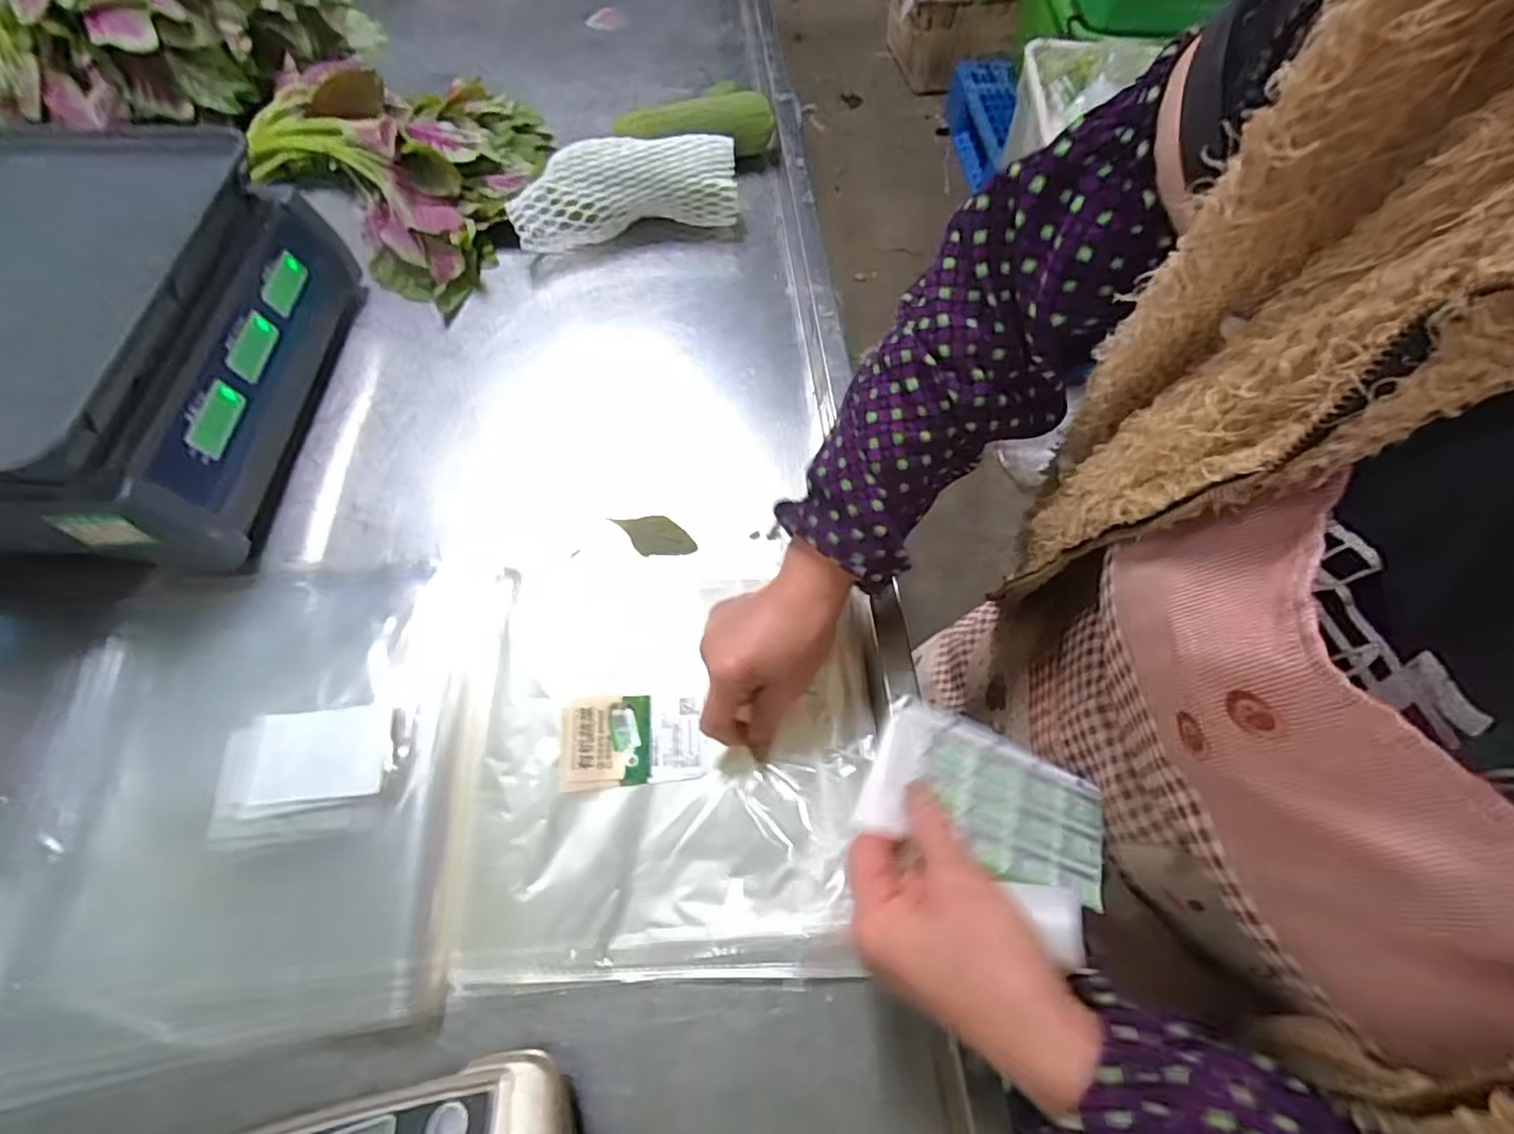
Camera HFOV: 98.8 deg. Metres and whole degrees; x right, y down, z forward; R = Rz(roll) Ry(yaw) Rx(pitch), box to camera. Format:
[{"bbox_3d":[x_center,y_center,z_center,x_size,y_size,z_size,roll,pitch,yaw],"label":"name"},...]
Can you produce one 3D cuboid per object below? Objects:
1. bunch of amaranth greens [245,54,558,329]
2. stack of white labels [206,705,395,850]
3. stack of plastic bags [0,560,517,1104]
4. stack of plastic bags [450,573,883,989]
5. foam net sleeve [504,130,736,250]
[{"bbox_3d":[-0.377,-0.418,0.671,0.317,0.073,0.290,19,64,10],"label":"bunch of amaranth greens"},{"bbox_3d":[-0.287,0.130,0.411,0.111,0.014,0.079,-4,62,-2],"label":"stack of white labels"},{"bbox_3d":[-0.308,0.132,0.410,0.272,0.017,0.293,-5,62,-2],"label":"stack of plastic bags"},{"bbox_3d":[-0.048,0.120,0.420,0.251,0.020,0.248,-1,62,0],"label":"stack of plastic bags"},{"bbox_3d":[-0.130,-0.367,0.638,0.214,0.078,0.062,-14,63,-7],"label":"foam net sleeve"}]

